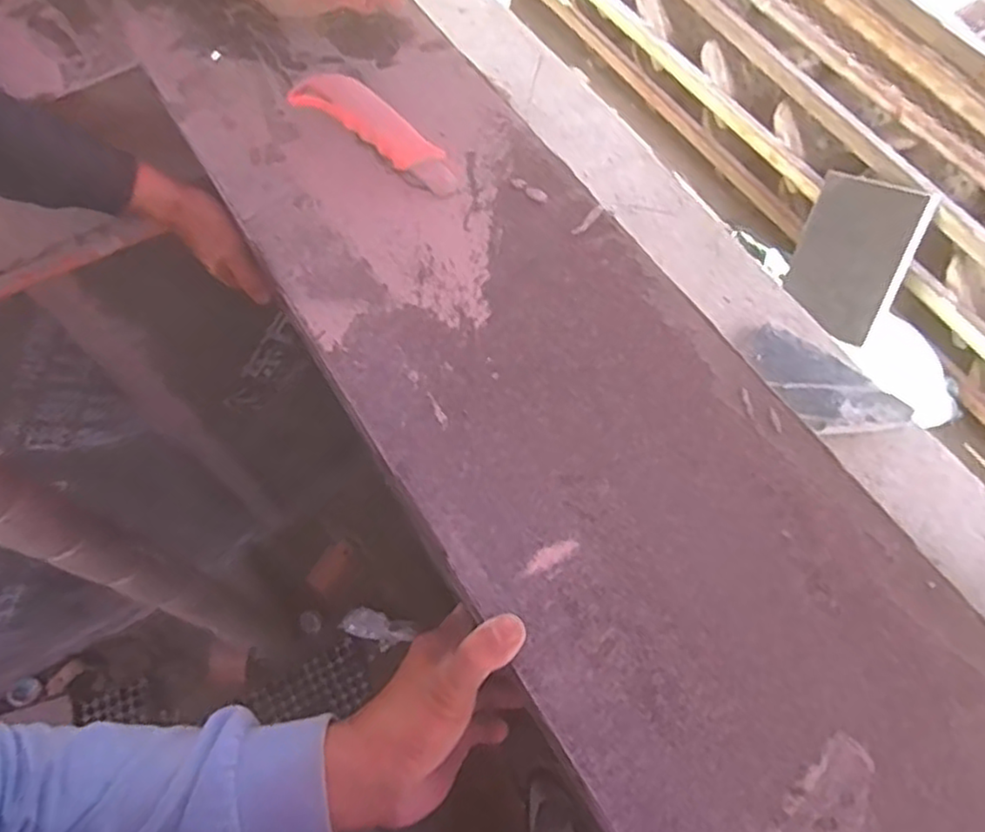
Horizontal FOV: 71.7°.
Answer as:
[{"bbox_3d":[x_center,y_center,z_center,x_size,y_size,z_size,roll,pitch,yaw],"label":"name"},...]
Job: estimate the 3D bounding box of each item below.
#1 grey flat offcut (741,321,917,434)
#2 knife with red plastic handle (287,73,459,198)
[{"bbox_3d":[0.417,-0.037,0.871,0.103,0.015,0.200,-42,71,-17],"label":"grey flat offcut"},{"bbox_3d":[-0.082,-0.210,0.494,0.144,0.018,0.036,34,70,15],"label":"knife with red plastic handle"}]

